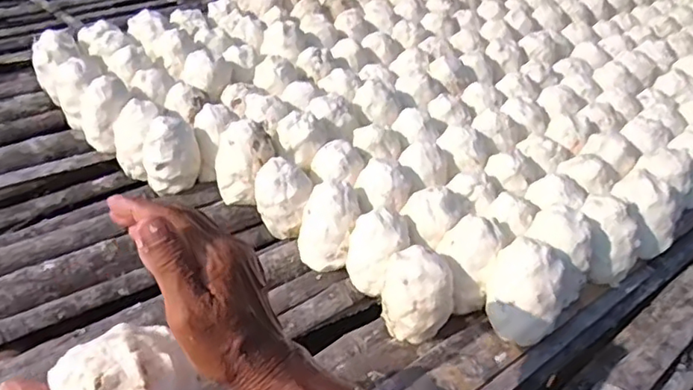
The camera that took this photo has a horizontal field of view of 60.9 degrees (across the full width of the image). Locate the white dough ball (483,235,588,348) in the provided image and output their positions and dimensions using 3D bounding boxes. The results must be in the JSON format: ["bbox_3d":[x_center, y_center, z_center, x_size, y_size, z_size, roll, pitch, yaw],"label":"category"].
[{"bbox_3d":[0.211,0.104,0.678,0.089,0.099,0.109,31,47,28],"label":"white dough ball"}]

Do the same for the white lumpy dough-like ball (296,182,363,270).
[{"bbox_3d":[-0.024,0.041,0.780,0.075,0.095,0.075,3,40,-2],"label":"white lumpy dough-like ball"}]

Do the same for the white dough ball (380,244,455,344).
[{"bbox_3d":[0.084,0.113,0.688,0.083,0.089,0.076,11,41,7],"label":"white dough ball"}]

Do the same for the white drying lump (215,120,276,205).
[{"bbox_3d":[-0.147,-0.047,0.835,0.072,0.092,0.073,20,43,17],"label":"white drying lump"}]

